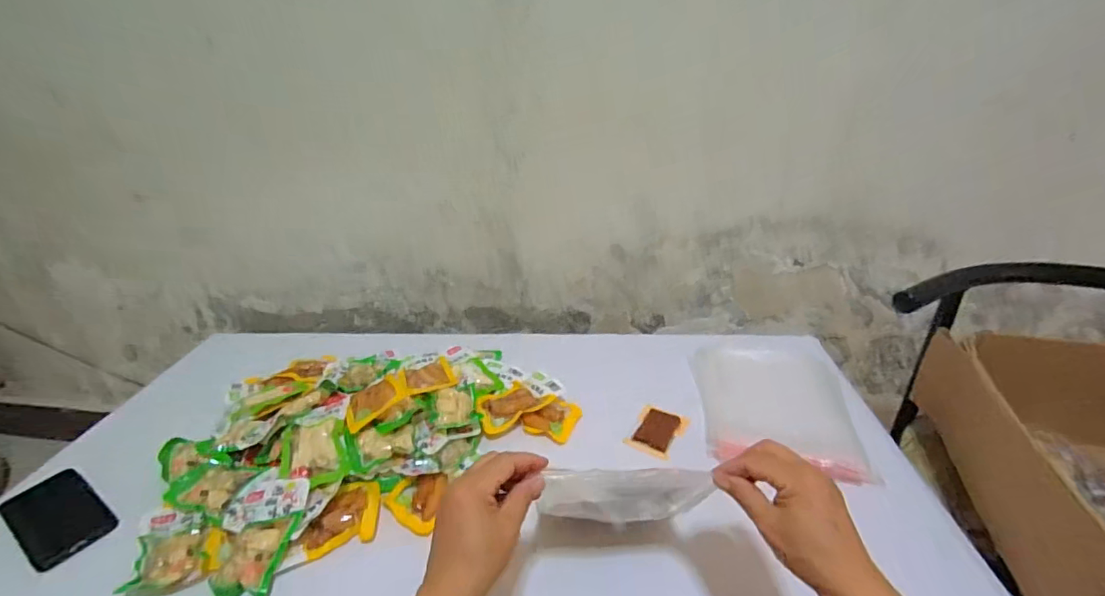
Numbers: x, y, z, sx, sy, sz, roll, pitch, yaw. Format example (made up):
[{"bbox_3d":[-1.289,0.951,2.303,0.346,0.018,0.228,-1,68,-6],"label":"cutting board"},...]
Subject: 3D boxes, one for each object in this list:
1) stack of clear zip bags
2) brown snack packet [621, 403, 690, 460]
[{"bbox_3d":[0.328,0.142,0.739,0.211,0.032,0.290,5,29,13],"label":"stack of clear zip bags"},{"bbox_3d":[0.150,0.188,0.696,0.069,0.005,0.089,14,32,27],"label":"brown snack packet"}]

